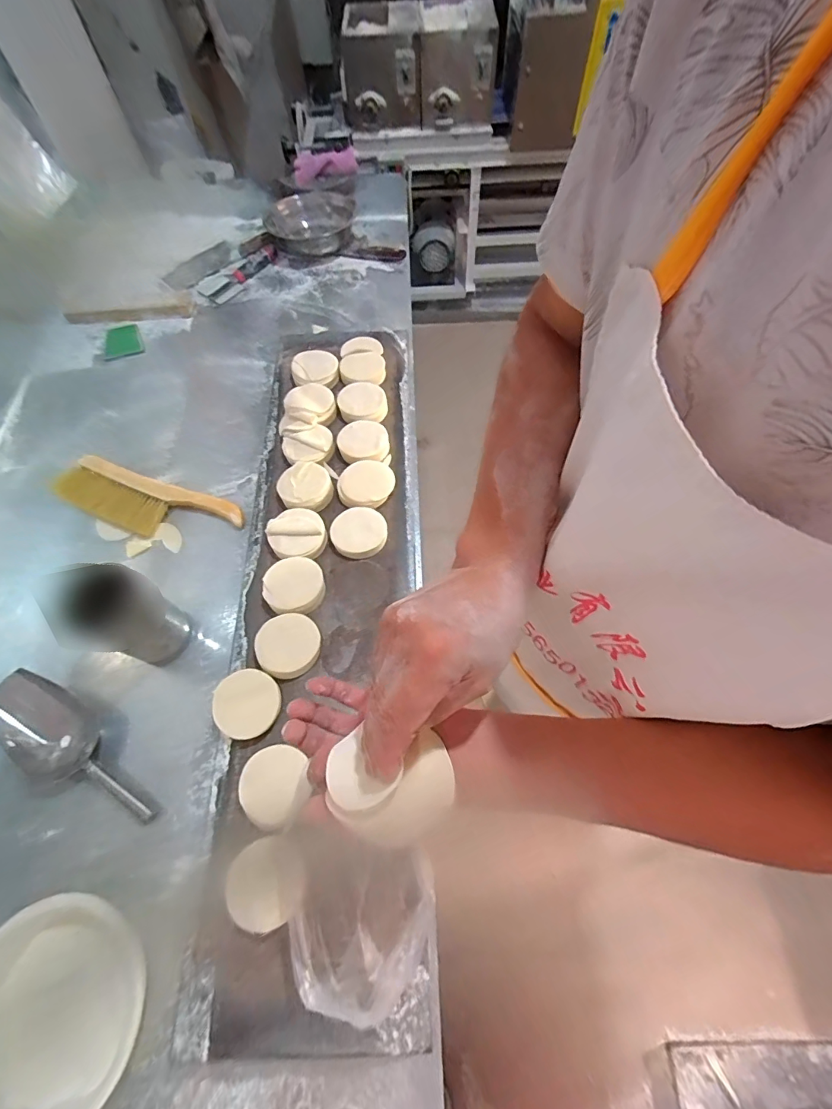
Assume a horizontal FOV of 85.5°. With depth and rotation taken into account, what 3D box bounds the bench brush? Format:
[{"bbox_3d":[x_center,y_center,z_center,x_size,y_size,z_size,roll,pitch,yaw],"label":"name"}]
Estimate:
[{"bbox_3d":[-0.477,-0.092,0.782,0.356,0.024,0.105,16,65,9],"label":"bench brush"}]

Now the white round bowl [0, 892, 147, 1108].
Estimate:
[{"bbox_3d":[-0.381,0.478,0.468,0.180,0.056,0.196,-33,67,-14],"label":"white round bowl"}]

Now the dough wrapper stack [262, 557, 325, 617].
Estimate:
[{"bbox_3d":[-0.182,0.048,0.680,0.086,0.033,0.091,33,69,16],"label":"dough wrapper stack"}]

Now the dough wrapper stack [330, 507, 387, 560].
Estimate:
[{"bbox_3d":[-0.092,-0.035,0.730,0.087,0.021,0.084,-26,66,-11],"label":"dough wrapper stack"}]

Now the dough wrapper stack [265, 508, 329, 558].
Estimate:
[{"bbox_3d":[-0.189,-0.030,0.721,0.085,0.035,0.086,-26,66,-11],"label":"dough wrapper stack"}]

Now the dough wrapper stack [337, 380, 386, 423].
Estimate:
[{"bbox_3d":[-0.101,-0.286,0.848,0.087,0.019,0.103,-13,64,-5],"label":"dough wrapper stack"}]

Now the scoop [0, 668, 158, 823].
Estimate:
[{"bbox_3d":[-0.448,0.254,0.585,0.277,0.056,0.079,27,67,14],"label":"scoop"}]

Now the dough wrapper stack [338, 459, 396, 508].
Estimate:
[{"bbox_3d":[-0.083,-0.119,0.759,0.097,0.018,0.088,-29,66,-13],"label":"dough wrapper stack"}]

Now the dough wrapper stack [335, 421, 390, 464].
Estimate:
[{"bbox_3d":[-0.095,-0.202,0.808,0.088,0.033,0.091,-14,64,-6],"label":"dough wrapper stack"}]

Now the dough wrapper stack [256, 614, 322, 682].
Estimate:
[{"bbox_3d":[-0.178,0.129,0.638,0.084,0.034,0.084,-27,66,-12],"label":"dough wrapper stack"}]

